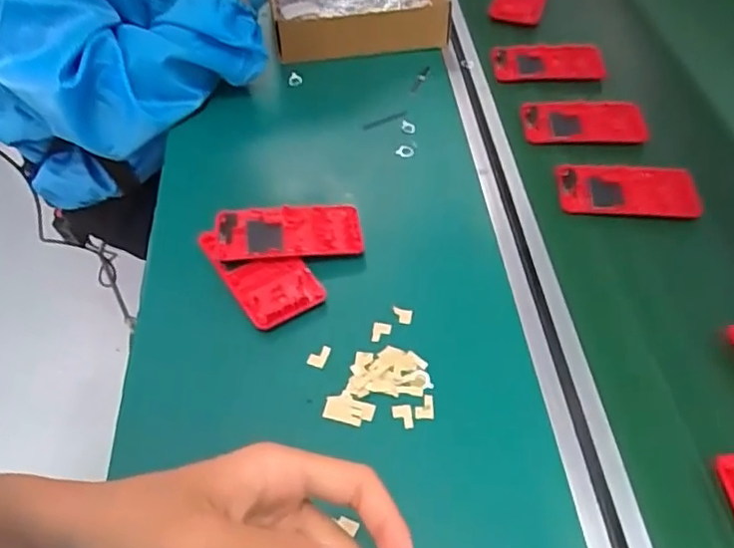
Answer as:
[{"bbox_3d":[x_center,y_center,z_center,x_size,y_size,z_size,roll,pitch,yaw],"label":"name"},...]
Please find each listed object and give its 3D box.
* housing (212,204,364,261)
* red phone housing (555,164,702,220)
[{"bbox_3d":[-0.067,-0.035,0.550,0.122,0.016,0.059,-7,51,-7],"label":"housing"},{"bbox_3d":[0.240,-0.079,0.597,0.121,0.015,0.064,6,54,7],"label":"red phone housing"}]

